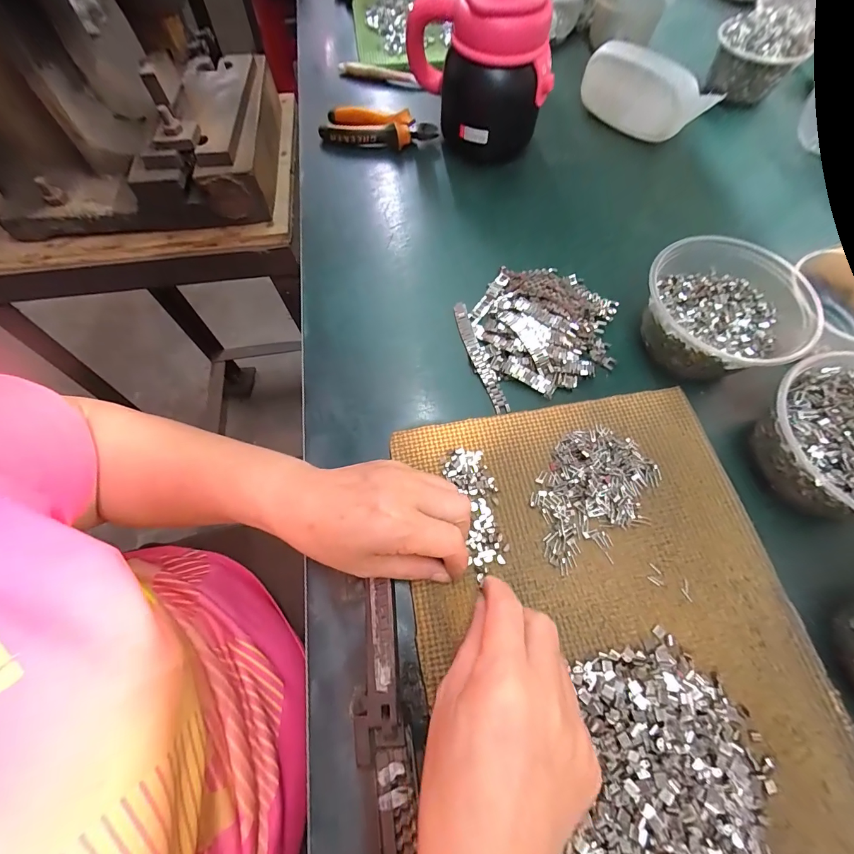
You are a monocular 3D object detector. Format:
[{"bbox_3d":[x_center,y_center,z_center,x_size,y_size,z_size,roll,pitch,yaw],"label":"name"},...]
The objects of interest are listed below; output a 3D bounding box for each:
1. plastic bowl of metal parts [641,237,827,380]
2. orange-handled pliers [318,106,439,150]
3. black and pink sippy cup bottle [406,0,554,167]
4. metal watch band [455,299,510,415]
[{"bbox_3d":[0.260,-0.103,0.344,0.133,0.055,0.133,-1,65,1],"label":"plastic bowl of metal parts"},{"bbox_3d":[-0.064,-0.384,0.498,0.146,0.033,0.055,12,66,7],"label":"orange-handled pliers"},{"bbox_3d":[0.057,-0.412,0.426,0.153,0.178,0.107,-2,65,1],"label":"black and pink sippy cup bottle"},{"bbox_3d":[0.048,-0.068,0.364,0.016,0.011,0.124,-17,66,-6],"label":"metal watch band"}]

